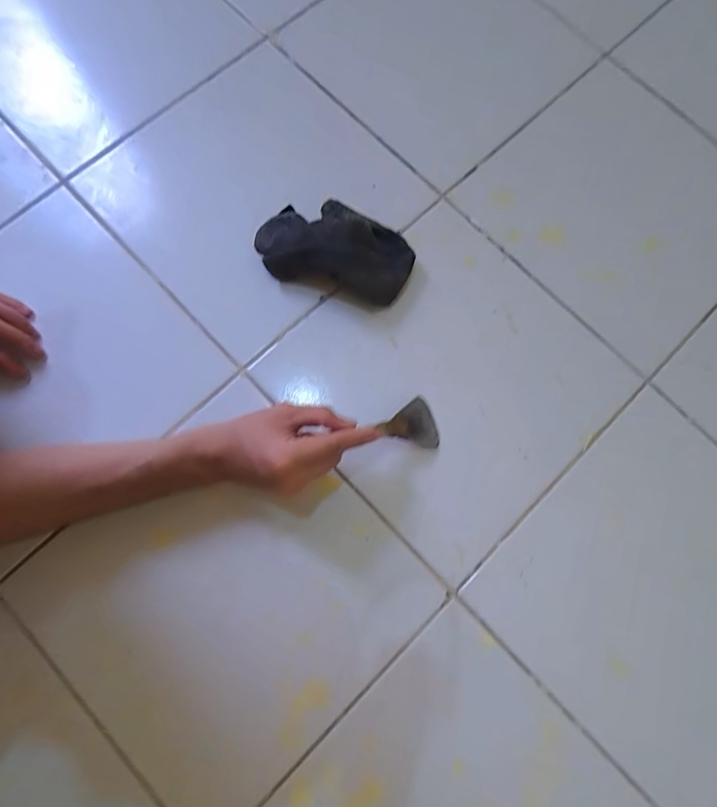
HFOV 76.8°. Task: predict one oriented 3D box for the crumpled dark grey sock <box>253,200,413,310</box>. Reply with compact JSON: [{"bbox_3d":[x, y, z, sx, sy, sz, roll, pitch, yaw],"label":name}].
[{"bbox_3d":[-0.023,-0.163,0.466,0.160,0.047,0.090,15,78,2],"label":"crumpled dark grey sock"}]

